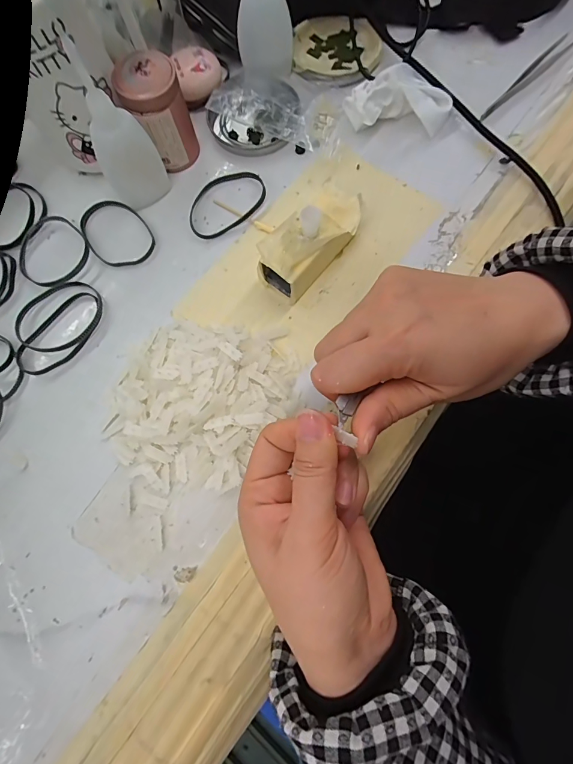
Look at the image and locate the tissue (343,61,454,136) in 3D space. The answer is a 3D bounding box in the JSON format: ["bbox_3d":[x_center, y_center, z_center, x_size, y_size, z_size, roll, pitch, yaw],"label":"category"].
[{"bbox_3d":[0.092,-0.240,0.308,0.085,0.028,0.059,-2,76,1],"label":"tissue"}]

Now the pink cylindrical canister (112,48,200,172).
[{"bbox_3d":[-0.099,-0.207,0.289,0.044,0.066,0.039,-23,77,-4],"label":"pink cylindrical canister"}]

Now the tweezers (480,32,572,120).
[{"bbox_3d":[0.210,-0.264,0.320,0.123,0.007,0.012,-44,79,-8],"label":"tweezers"}]

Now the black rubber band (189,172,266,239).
[{"bbox_3d":[-0.050,-0.148,0.304,0.070,0.007,0.048,-31,76,-3],"label":"black rubber band"}]

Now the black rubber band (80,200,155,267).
[{"bbox_3d":[-0.138,-0.122,0.300,0.049,0.004,0.067,-31,77,-6],"label":"black rubber band"}]

